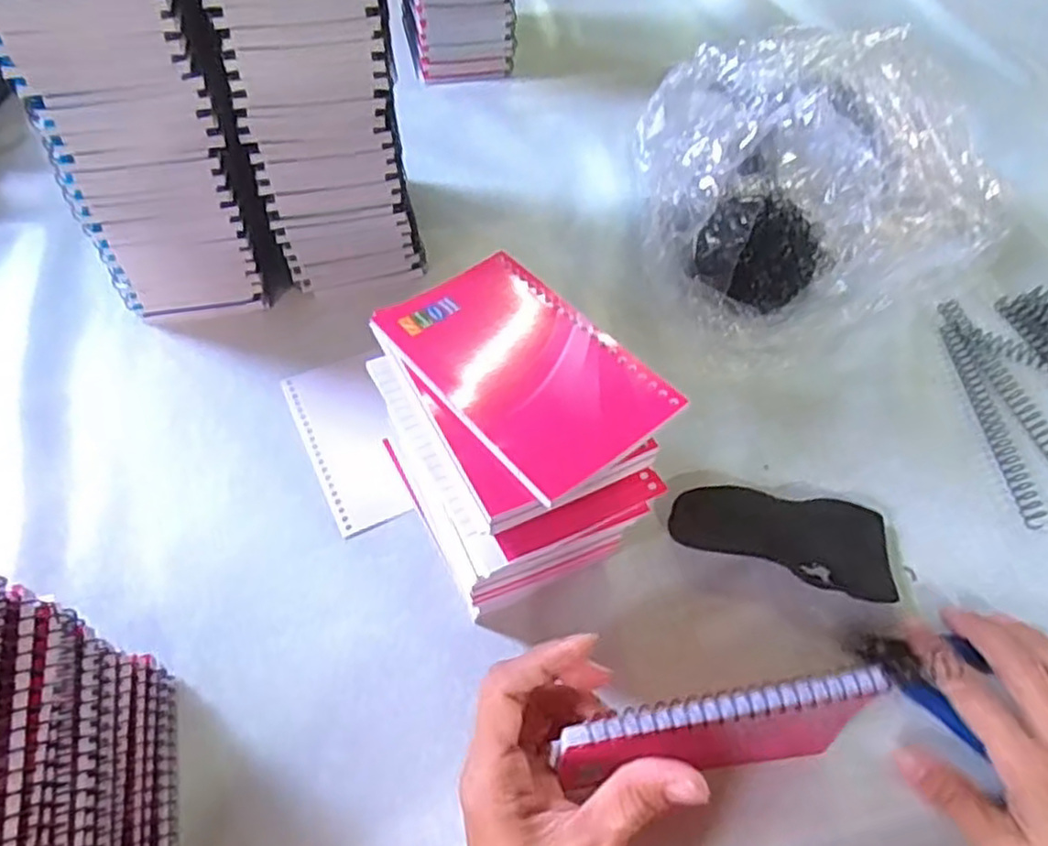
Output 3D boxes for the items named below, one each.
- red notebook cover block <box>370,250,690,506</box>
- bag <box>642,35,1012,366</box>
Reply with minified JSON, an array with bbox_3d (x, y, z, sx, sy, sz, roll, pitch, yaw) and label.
[{"bbox_3d":[-0.001,-0.028,0.331,0.081,0.006,0.130,-34,62,-24],"label":"red notebook cover block"},{"bbox_3d":[0.181,-0.164,0.507,0.187,0.134,0.231,-5,55,-5],"label":"bag"}]

